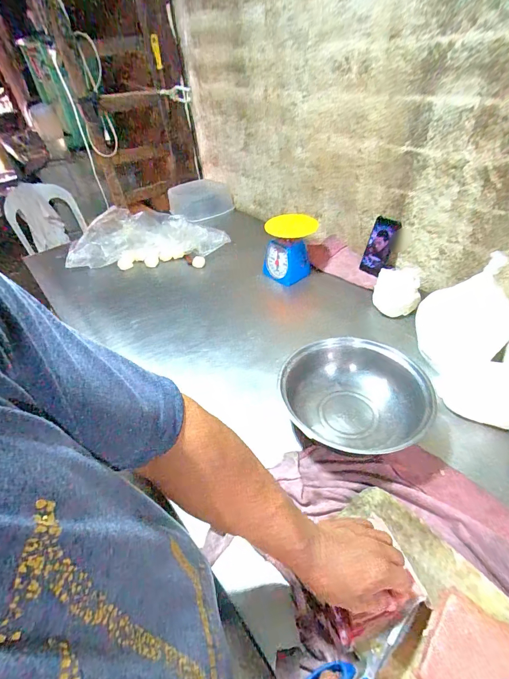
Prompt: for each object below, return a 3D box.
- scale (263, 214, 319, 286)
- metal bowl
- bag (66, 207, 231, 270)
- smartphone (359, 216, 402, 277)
[{"bbox_3d":[0.112,-0.282,1.061,0.131,0.187,0.135,-33,48,-27],"label":"scale"},{"bbox_3d":[0.200,0.115,0.677,0.250,0.091,0.277,-29,46,-23],"label":"metal bowl"},{"bbox_3d":[-0.389,-0.367,1.248,0.569,0.162,0.171,-1,42,6],"label":"bag"},{"bbox_3d":[0.374,-0.276,1.021,0.070,0.169,0.008,27,39,20],"label":"smartphone"}]

